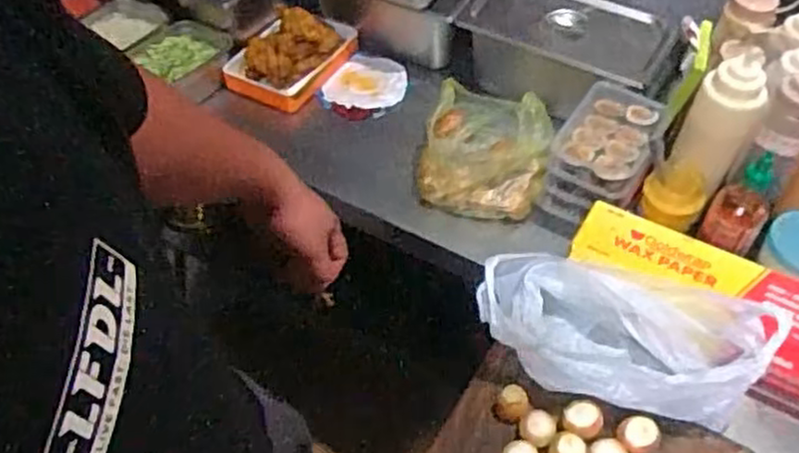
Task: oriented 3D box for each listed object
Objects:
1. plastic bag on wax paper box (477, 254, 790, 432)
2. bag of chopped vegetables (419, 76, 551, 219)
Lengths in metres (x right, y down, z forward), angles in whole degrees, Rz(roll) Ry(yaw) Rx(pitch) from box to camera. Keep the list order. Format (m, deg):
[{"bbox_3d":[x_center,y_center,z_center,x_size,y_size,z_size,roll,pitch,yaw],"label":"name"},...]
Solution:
[{"bbox_3d":[0.244,0.124,0.836,0.301,0.140,0.173,20,52,17],"label":"plastic bag on wax paper box"},{"bbox_3d":[0.132,-0.134,1.083,0.180,0.121,0.209,10,50,9],"label":"bag of chopped vegetables"}]

